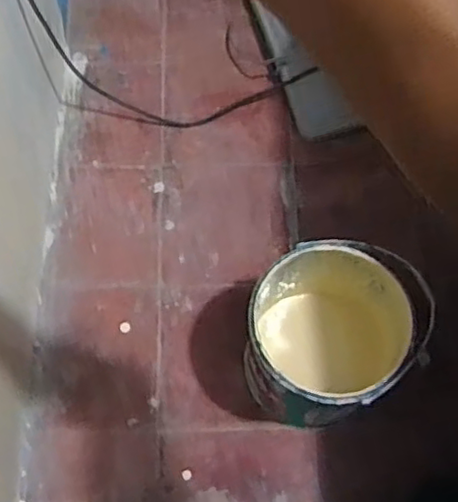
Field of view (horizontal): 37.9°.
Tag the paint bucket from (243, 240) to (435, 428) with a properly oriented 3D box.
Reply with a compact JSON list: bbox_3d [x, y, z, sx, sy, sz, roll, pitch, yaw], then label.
[{"bbox_3d":[0.119,0.110,0.834,0.196,0.207,0.183,0,66,-1],"label":"paint bucket"}]

